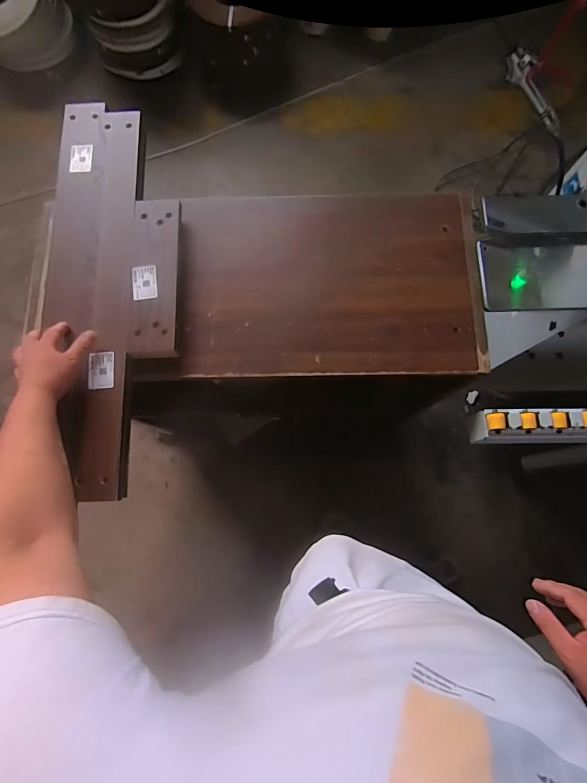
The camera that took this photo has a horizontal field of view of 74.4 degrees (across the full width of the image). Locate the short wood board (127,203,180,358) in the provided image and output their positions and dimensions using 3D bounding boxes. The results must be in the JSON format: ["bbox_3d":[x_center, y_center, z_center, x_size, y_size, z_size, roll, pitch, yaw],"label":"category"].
[{"bbox_3d":[-0.236,-0.196,0.661,0.077,0.019,0.280,-2,78,1],"label":"short wood board"}]

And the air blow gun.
[{"bbox_3d":[0.372,-0.461,0.598,0.136,0.033,0.032,39,80,-22],"label":"air blow gun"}]

